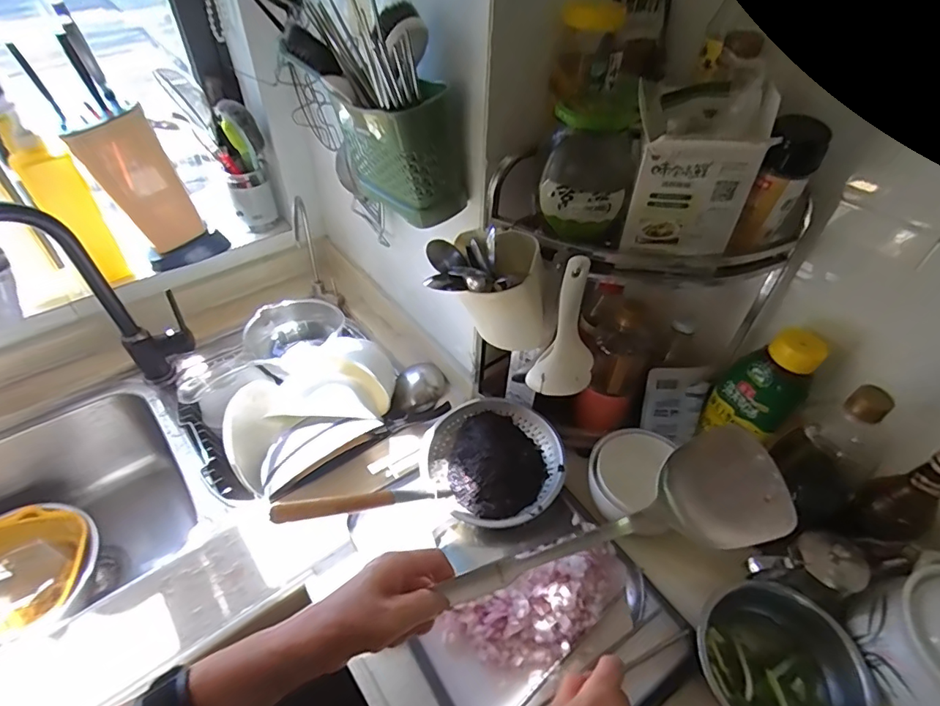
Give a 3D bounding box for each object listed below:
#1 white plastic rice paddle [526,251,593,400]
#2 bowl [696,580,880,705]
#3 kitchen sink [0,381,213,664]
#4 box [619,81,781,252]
[{"bbox_3d":[0.105,-0.022,0.532,0.063,0.157,0.047,17,47,14],"label":"white plastic rice paddle"},{"bbox_3d":[0.318,0.328,0.520,0.149,0.077,0.151,1,45,-1],"label":"bowl"},{"bbox_3d":[-0.617,0.288,0.725,0.431,0.203,0.370,-29,52,-27],"label":"kitchen sink"},{"bbox_3d":[0.209,-0.173,0.489,0.105,0.144,0.060,3,45,1],"label":"box"}]

